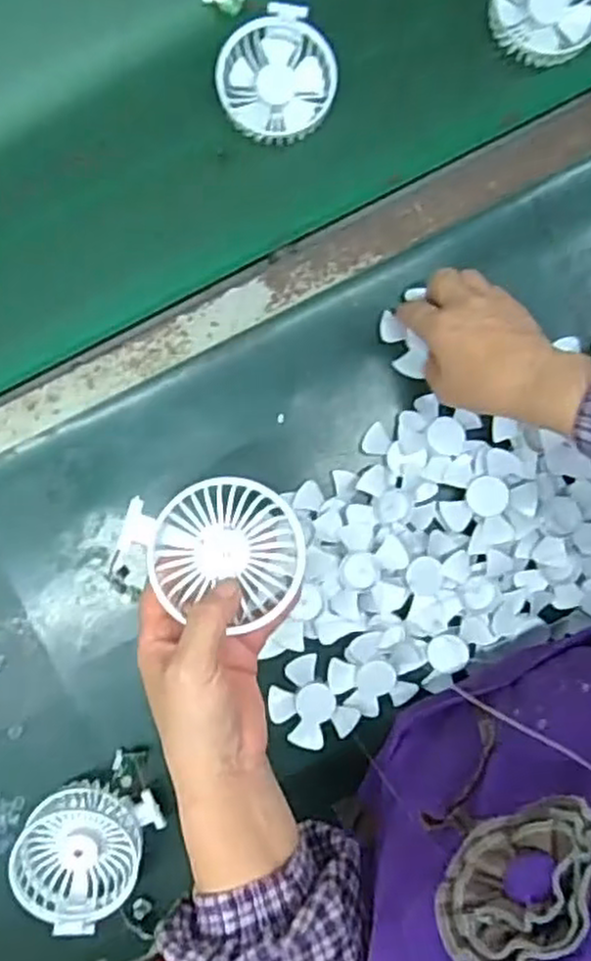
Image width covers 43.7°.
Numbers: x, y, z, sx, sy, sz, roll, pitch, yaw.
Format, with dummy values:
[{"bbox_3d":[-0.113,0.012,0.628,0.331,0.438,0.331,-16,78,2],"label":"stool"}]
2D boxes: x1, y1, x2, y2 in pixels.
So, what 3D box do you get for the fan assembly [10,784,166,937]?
[{"bbox_3d":[-0.157,0.274,0.559,0.085,0.041,0.102,41,89,0],"label":"fan assembly"}]

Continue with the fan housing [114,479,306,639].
[{"bbox_3d":[-0.047,0.039,0.435,0.102,0.036,0.079,12,89,-1],"label":"fan housing"}]

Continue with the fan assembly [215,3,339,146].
[{"bbox_3d":[-0.015,-0.314,0.581,0.091,0.023,0.092,0,89,-1],"label":"fan assembly"}]

